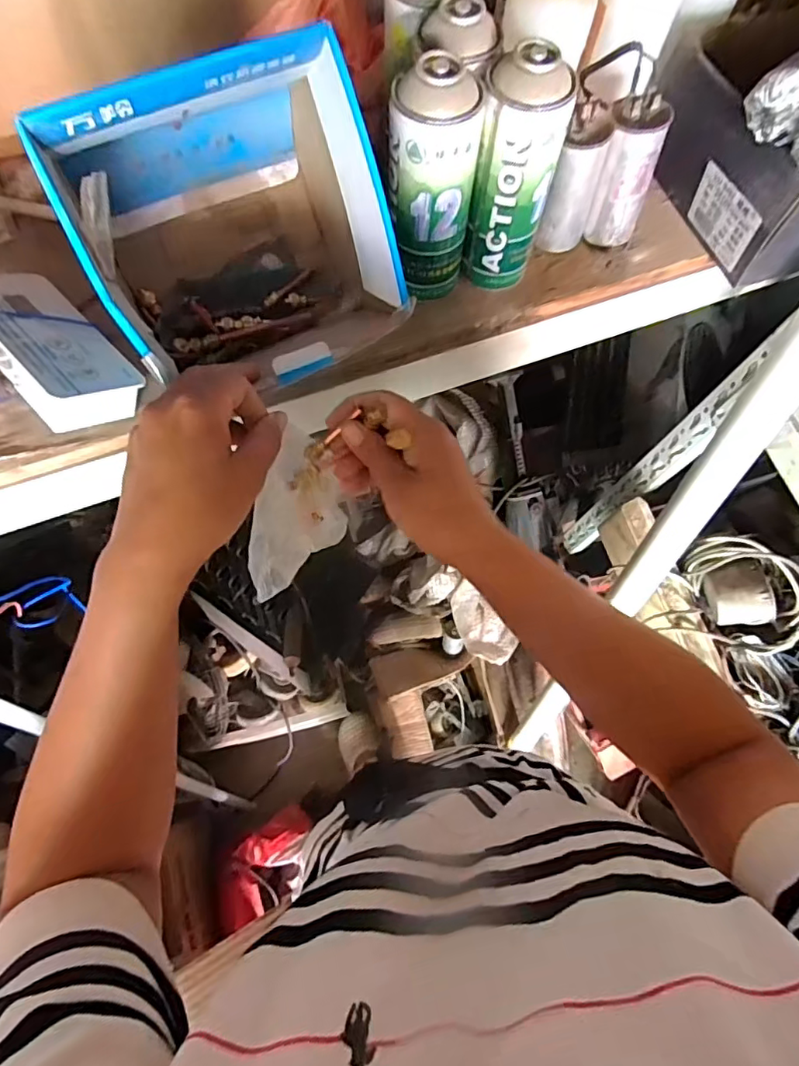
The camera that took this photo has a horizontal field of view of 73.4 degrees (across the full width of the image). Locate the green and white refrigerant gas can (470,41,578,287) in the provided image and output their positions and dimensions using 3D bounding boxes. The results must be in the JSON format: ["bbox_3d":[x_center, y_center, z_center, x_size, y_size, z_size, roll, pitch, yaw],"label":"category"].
[{"bbox_3d":[0.093,-0.281,0.426,0.061,0.165,0.057,1,71,-2],"label":"green and white refrigerant gas can"}]

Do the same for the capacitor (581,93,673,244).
[{"bbox_3d":[0.199,-0.316,0.475,0.050,0.108,0.041,-1,71,-2],"label":"capacitor"}]

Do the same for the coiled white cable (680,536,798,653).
[{"bbox_3d":[0.517,0.074,0.774,0.092,0.111,0.176,-23,73,-10],"label":"coiled white cable"}]

